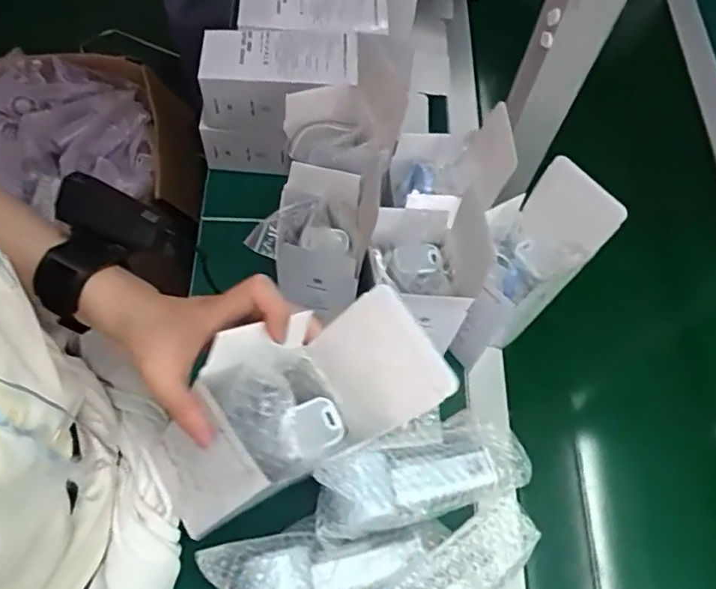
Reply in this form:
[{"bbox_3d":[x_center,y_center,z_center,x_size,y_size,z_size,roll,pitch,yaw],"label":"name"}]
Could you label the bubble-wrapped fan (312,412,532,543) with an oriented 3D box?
[{"bbox_3d":[0.060,0.162,0.542,0.202,0.054,0.078,-9,65,-20],"label":"bubble-wrapped fan"}]

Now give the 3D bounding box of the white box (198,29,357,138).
[{"bbox_3d":[-0.088,-0.230,0.641,0.157,0.067,0.079,1,65,-2],"label":"white box"}]

